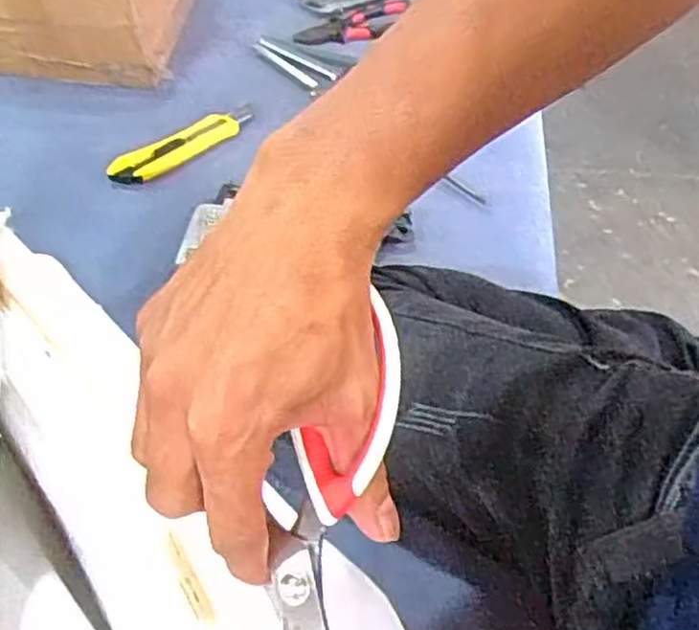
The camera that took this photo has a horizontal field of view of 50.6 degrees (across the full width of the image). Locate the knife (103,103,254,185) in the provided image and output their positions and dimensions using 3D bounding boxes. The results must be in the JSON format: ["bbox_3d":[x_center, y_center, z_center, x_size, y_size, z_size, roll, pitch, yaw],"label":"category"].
[{"bbox_3d":[-0.167,-0.174,0.745,0.160,0.013,0.039,-31,59,-22],"label":"knife"}]

